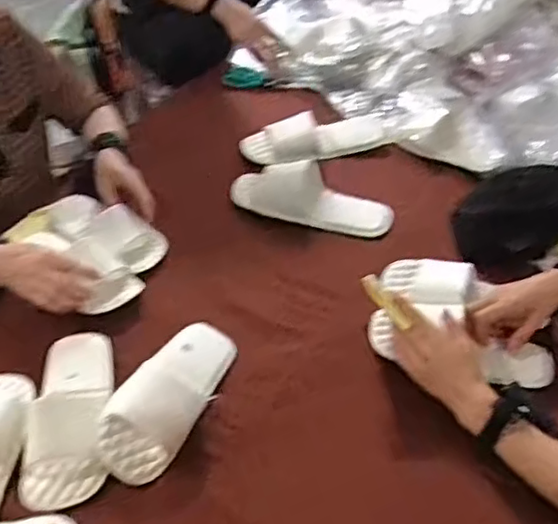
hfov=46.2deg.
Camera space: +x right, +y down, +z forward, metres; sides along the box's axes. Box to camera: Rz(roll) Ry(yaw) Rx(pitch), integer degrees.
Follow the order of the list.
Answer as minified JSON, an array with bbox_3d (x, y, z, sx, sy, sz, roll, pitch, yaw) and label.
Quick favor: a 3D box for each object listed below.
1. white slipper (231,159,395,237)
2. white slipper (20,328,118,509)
[{"bbox_3d":[0.055,-0.116,1.107,0.277,0.065,0.092,15,46,14],"label":"white slipper"},{"bbox_3d":[-0.256,0.184,0.806,0.095,0.069,0.237,-4,44,-5],"label":"white slipper"}]

